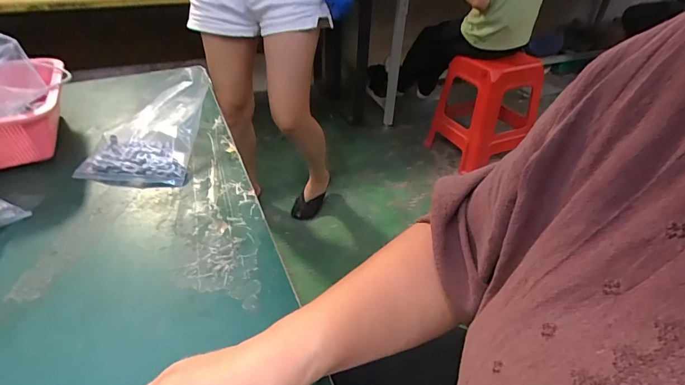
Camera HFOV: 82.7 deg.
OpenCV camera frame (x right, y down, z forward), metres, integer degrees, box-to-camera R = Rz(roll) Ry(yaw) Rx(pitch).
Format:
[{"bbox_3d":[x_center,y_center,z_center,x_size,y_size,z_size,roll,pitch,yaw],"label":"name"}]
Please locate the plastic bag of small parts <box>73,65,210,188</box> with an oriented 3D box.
[{"bbox_3d":[-0.265,-0.094,0.531,0.138,0.082,0.173,3,39,3],"label":"plastic bag of small parts"}]

